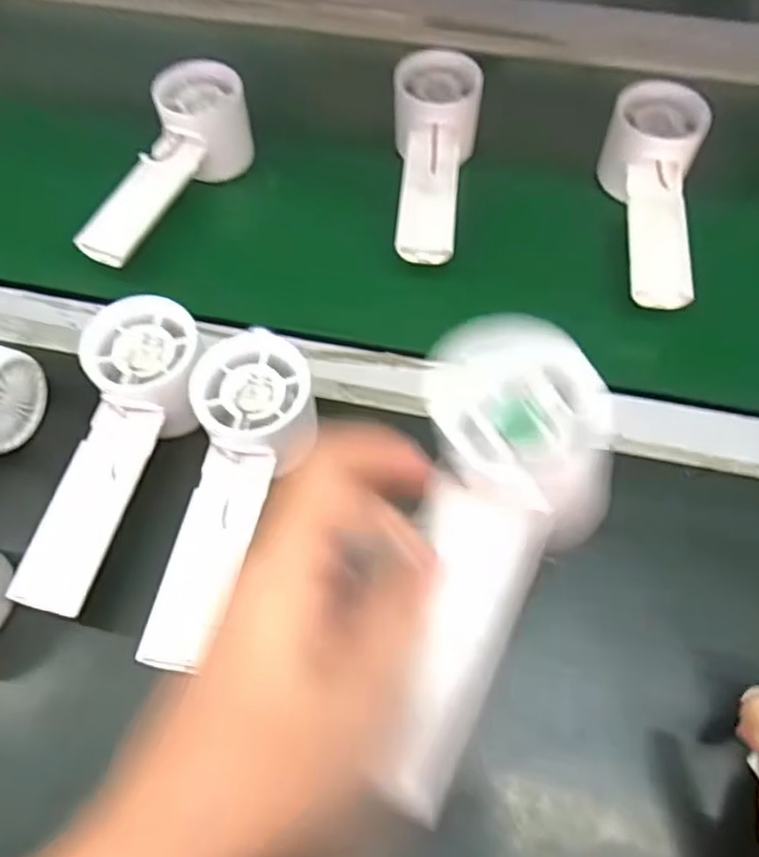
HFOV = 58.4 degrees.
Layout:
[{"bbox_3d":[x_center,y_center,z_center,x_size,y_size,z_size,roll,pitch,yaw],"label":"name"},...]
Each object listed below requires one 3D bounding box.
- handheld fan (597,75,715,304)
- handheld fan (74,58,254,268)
[{"bbox_3d":[0.168,-0.147,0.424,0.058,0.038,0.155,11,65,8],"label":"handheld fan"},{"bbox_3d":[-0.144,-0.168,0.455,0.049,0.068,0.157,25,68,14],"label":"handheld fan"}]

